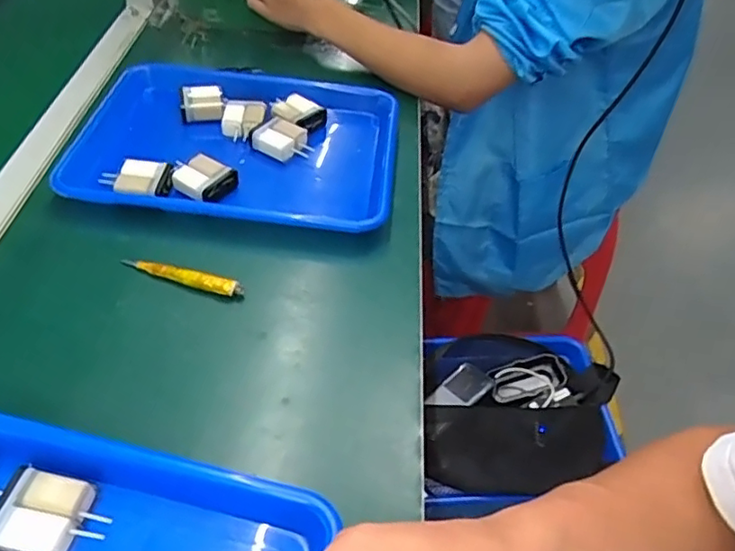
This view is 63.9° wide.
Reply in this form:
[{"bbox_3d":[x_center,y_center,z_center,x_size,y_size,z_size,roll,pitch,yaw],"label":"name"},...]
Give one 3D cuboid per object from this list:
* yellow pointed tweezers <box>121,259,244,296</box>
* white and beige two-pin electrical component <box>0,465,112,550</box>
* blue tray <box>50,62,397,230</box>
[{"bbox_3d":[-0.167,0.000,0.537,0.113,0.011,0.017,17,48,10],"label":"yellow pointed tweezers"},{"bbox_3d":[-0.198,0.149,0.365,0.066,0.013,0.049,11,48,5],"label":"white and beige two-pin electrical component"},{"bbox_3d":[-0.144,-0.148,0.661,0.351,0.045,0.264,7,48,1],"label":"blue tray"}]

